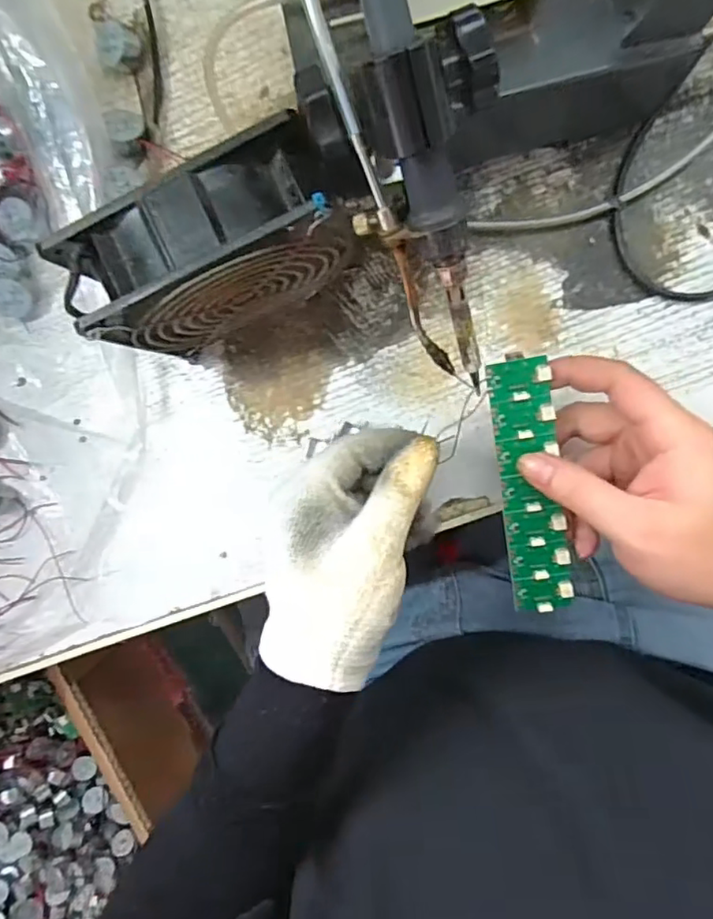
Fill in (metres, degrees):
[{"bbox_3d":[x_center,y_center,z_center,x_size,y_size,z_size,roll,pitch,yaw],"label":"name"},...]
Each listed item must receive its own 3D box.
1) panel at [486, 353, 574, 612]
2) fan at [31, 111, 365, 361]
[{"bbox_3d":[0.091,0.016,0.306,0.030,0.006,0.137,-9,104,6],"label":"panel"},{"bbox_3d":[-0.065,-0.096,0.293,0.123,0.118,0.051,-22,93,6],"label":"fan"}]

